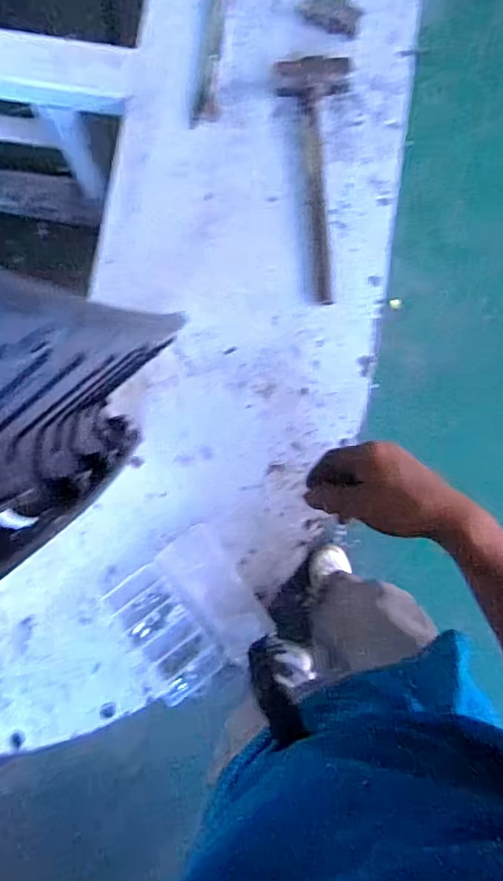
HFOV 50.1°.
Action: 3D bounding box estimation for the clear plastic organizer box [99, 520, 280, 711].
[{"bbox_3d":[-0.099,0.269,0.845,0.194,0.027,0.204,-35,85,-4],"label":"clear plastic organizer box"}]

